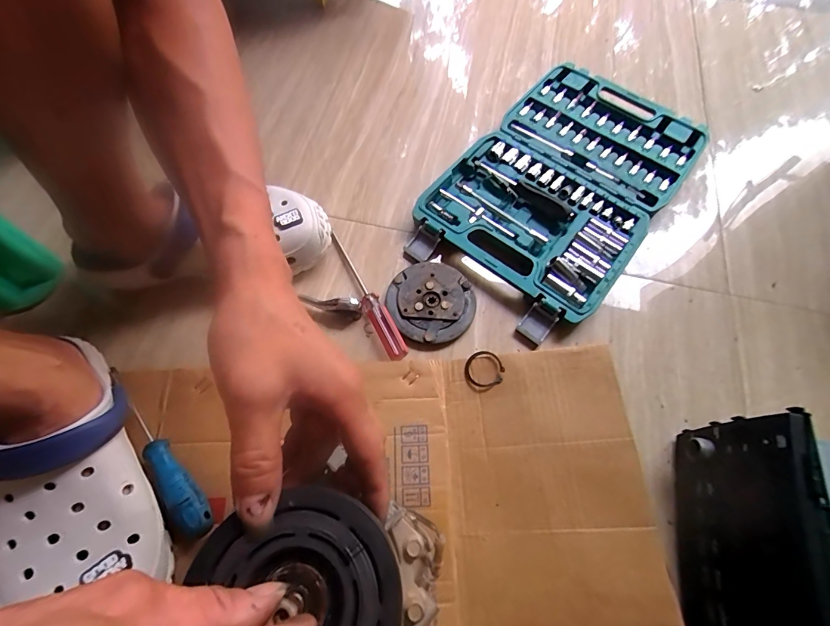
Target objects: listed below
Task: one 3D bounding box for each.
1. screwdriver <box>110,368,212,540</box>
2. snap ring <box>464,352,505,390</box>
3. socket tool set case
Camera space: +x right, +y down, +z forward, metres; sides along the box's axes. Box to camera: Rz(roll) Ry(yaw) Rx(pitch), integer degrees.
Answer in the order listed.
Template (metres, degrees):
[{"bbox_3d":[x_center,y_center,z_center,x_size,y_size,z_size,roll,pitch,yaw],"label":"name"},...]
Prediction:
[{"bbox_3d":[-0.244,0.126,0.374,0.023,0.025,0.193,-38,71,-17],"label":"screwdriver"},{"bbox_3d":[0.072,0.061,0.417,0.037,0.005,0.038,-6,71,17],"label":"snap ring"},{"bbox_3d":[0.180,-0.163,0.494,0.233,0.035,0.350,36,69,14],"label":"socket tool set case"}]

